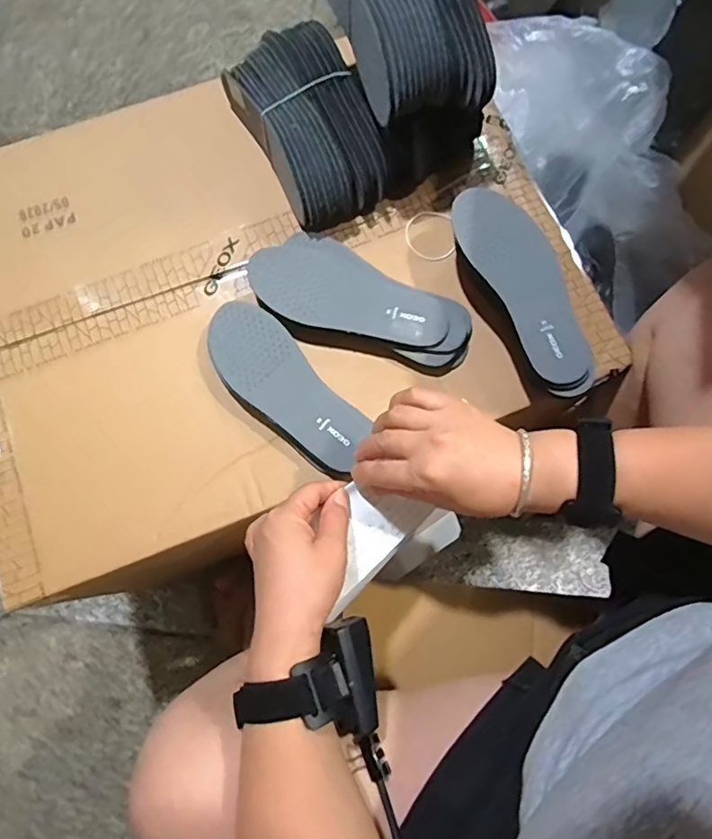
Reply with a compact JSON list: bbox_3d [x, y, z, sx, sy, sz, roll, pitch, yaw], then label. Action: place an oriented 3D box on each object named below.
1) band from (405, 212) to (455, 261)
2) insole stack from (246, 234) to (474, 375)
[{"bbox_3d":[0.075,-0.186,0.523,0.048,0.004,0.055,-8,74,5],"label":"band"},{"bbox_3d":[0.002,-0.105,0.490,0.207,0.028,0.095,29,78,8],"label":"insole stack"}]

